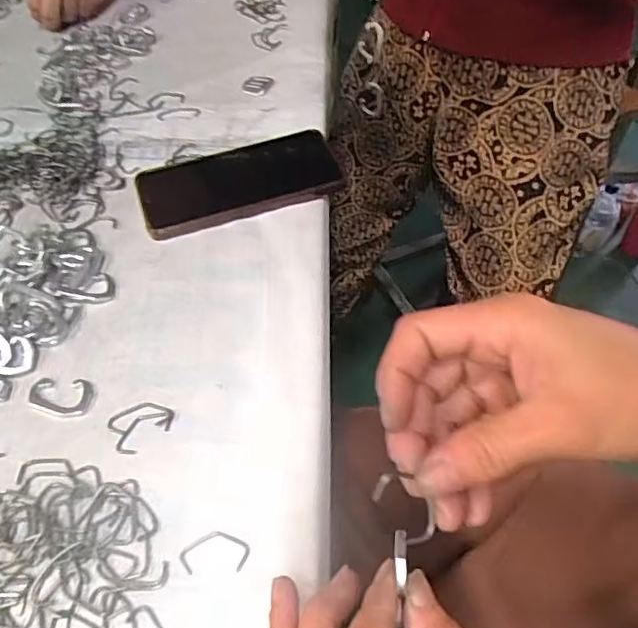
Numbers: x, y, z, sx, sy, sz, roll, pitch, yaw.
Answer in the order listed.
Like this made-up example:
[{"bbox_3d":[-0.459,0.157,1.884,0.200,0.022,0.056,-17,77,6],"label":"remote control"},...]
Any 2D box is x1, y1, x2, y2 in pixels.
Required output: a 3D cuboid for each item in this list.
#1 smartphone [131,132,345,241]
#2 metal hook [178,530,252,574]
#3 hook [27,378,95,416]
[{"bbox_3d":[-0.067,-0.113,0.494,0.166,0.016,0.084,-16,53,-12],"label":"smartphone"},{"bbox_3d":[-0.055,0.124,0.306,0.036,0.004,0.021,-3,52,-2],"label":"metal hook"},{"bbox_3d":[-0.164,0.052,0.370,0.040,0.004,0.026,1,52,1],"label":"hook"}]

